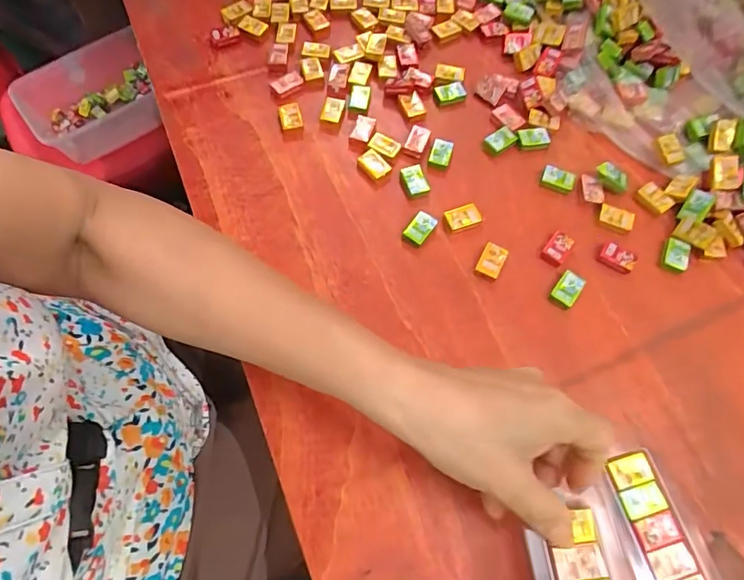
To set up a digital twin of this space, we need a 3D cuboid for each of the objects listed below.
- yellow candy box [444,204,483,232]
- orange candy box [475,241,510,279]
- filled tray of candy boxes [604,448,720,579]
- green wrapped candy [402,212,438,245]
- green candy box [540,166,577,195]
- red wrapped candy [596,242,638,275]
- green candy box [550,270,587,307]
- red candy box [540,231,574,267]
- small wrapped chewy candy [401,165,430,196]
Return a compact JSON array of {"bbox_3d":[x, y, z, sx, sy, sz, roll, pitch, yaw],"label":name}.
[{"bbox_3d":[0.070,-0.055,0.355,0.027,0.005,0.016,-16,69,-7],"label":"yellow candy box"},{"bbox_3d":[0.088,-0.021,0.342,0.017,0.009,0.024,26,70,10],"label":"orange candy box"},{"bbox_3d":[0.176,0.162,0.270,0.048,0.010,0.126,-16,69,-6],"label":"filled tray of candy boxes"},{"bbox_3d":[0.036,-0.047,0.349,0.017,0.005,0.024,33,72,12],"label":"green wrapped candy"},{"bbox_3d":[0.150,-0.089,0.372,0.025,0.006,0.017,24,70,9],"label":"green candy box"},{"bbox_3d":[0.183,-0.024,0.345,0.026,0.007,0.018,32,72,12],"label":"red wrapped candy"},{"bbox_3d":[0.142,-0.001,0.335,0.017,0.009,0.024,32,72,12],"label":"green candy box"},{"bbox_3d":[0.139,-0.031,0.346,0.017,0.008,0.025,34,72,12],"label":"red candy box"},{"bbox_3d":[0.034,-0.087,0.363,0.017,0.006,0.026,-21,70,-9],"label":"small wrapped chewy candy"}]

